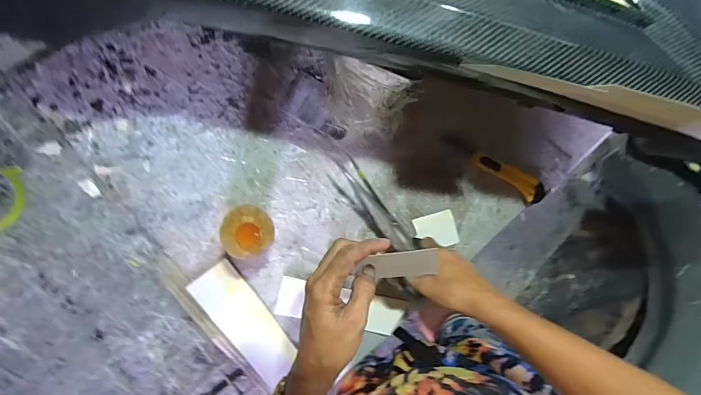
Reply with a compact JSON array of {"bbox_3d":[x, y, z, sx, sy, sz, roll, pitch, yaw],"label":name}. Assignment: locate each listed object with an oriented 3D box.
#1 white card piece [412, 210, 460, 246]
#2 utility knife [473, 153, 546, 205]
[{"bbox_3d":[0.143,0.056,0.666,0.071,0.004,0.059,-15,98,-9],"label":"white card piece"},{"bbox_3d":[0.275,-0.038,0.691,0.144,0.012,0.041,32,85,-2],"label":"utility knife"}]

